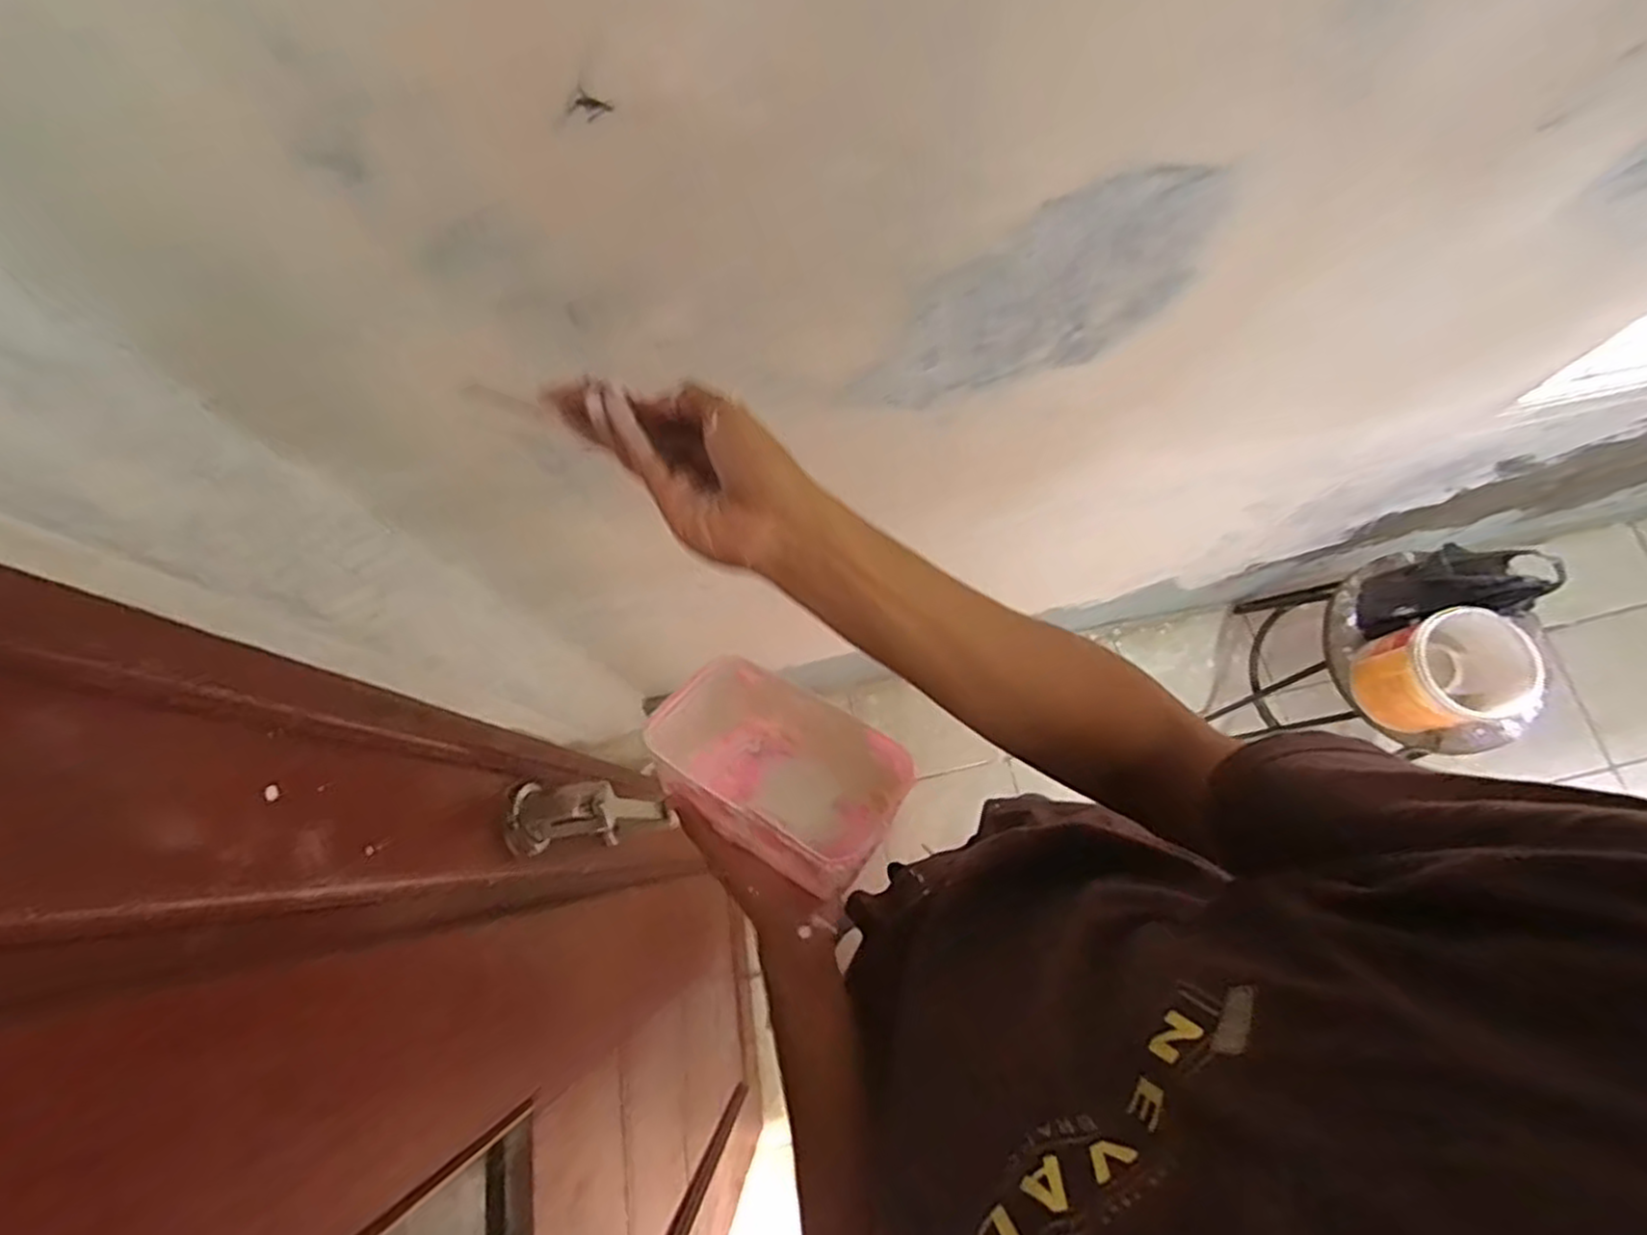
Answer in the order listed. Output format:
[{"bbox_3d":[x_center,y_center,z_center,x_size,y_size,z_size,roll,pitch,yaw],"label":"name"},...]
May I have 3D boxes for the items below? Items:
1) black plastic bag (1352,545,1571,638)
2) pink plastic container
[{"bbox_3d":[0.916,-0.044,1.107,0.077,0.263,0.112,27,72,-13],"label":"black plastic bag"},{"bbox_3d":[-0.030,0.116,0.578,0.184,0.095,0.120,35,75,10],"label":"pink plastic container"}]

